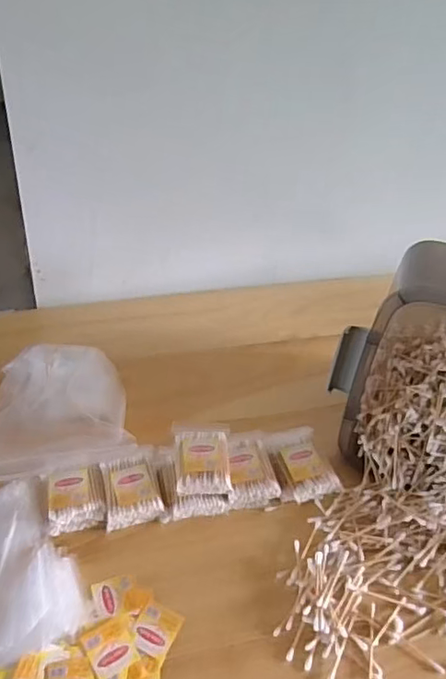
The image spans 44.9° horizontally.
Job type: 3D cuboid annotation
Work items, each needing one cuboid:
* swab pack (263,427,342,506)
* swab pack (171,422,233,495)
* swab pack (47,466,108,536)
[{"bbox_3d":[0.089,0.145,0.628,0.064,0.027,0.092,-12,44,-19],"label":"swab pack"},{"bbox_3d":[-0.023,0.131,0.602,0.062,0.017,0.090,2,40,-6],"label":"swab pack"},{"bbox_3d":[-0.154,0.172,0.575,0.057,0.032,0.060,-5,42,-11],"label":"swab pack"}]

